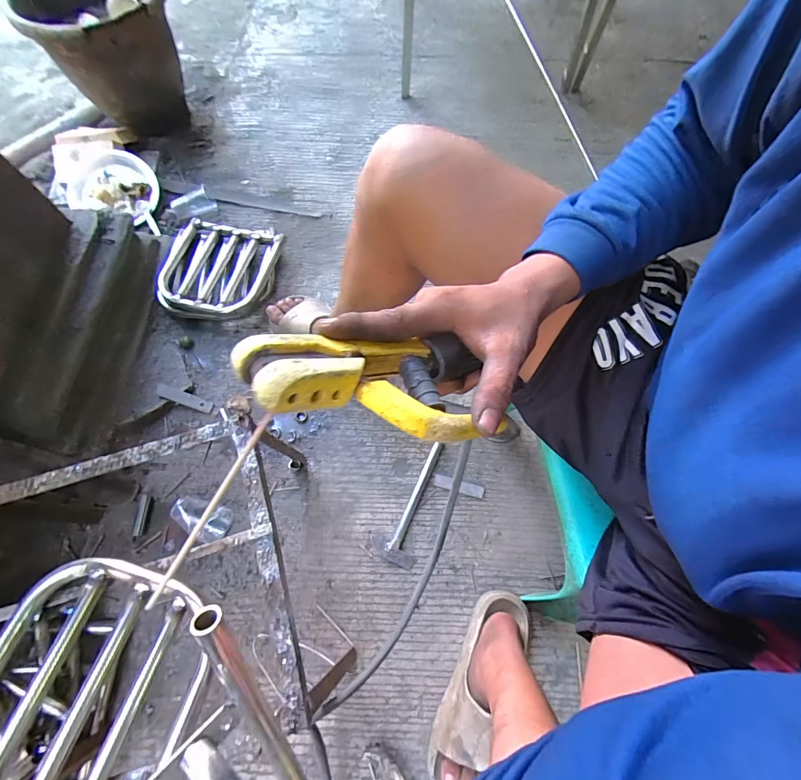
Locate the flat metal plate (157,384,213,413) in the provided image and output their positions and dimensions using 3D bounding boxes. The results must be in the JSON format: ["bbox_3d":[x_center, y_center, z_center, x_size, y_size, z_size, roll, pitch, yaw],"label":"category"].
[{"bbox_3d":[-0.468,0.018,0.837,0.120,0.006,0.029,21,69,-5],"label":"flat metal plate"}]

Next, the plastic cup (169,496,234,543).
[{"bbox_3d":[-0.382,0.247,0.744,0.105,0.044,0.066,17,70,5],"label":"plastic cup"}]

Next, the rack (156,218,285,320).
[{"bbox_3d":[-0.423,-0.283,0.918,0.274,0.083,0.259,4,69,0],"label":"rack"}]

